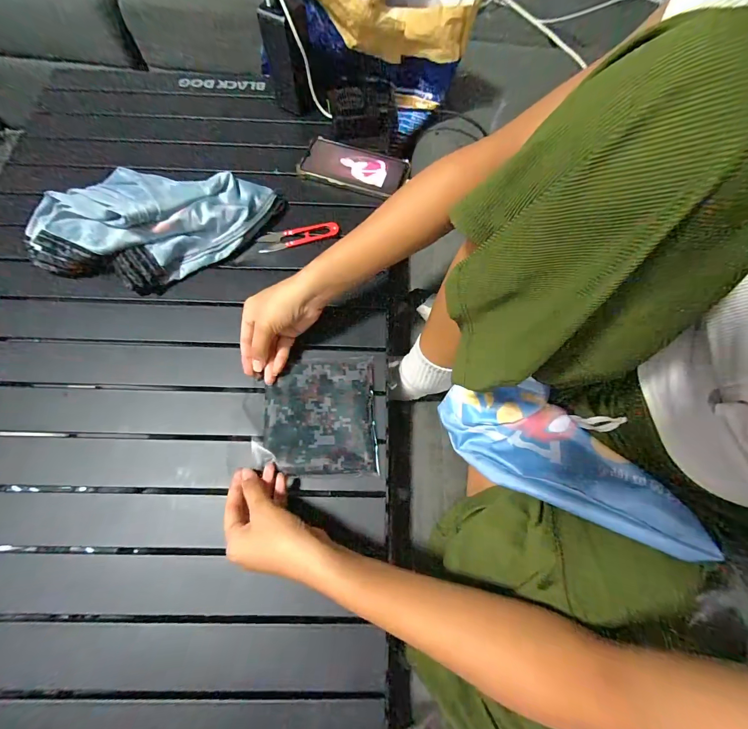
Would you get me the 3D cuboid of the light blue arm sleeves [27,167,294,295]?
[{"bbox_3d":[-0.288,-0.185,0.456,0.315,0.069,0.166,-6,70,-5],"label":"light blue arm sleeves"}]

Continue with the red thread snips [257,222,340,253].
[{"bbox_3d":[-0.109,-0.185,0.493,0.116,0.015,0.032,-8,70,-5],"label":"red thread snips"}]

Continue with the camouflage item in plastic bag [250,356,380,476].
[{"bbox_3d":[-0.068,0.056,0.395,0.135,0.020,0.139,-2,69,-3],"label":"camouflage item in plastic bag"}]

